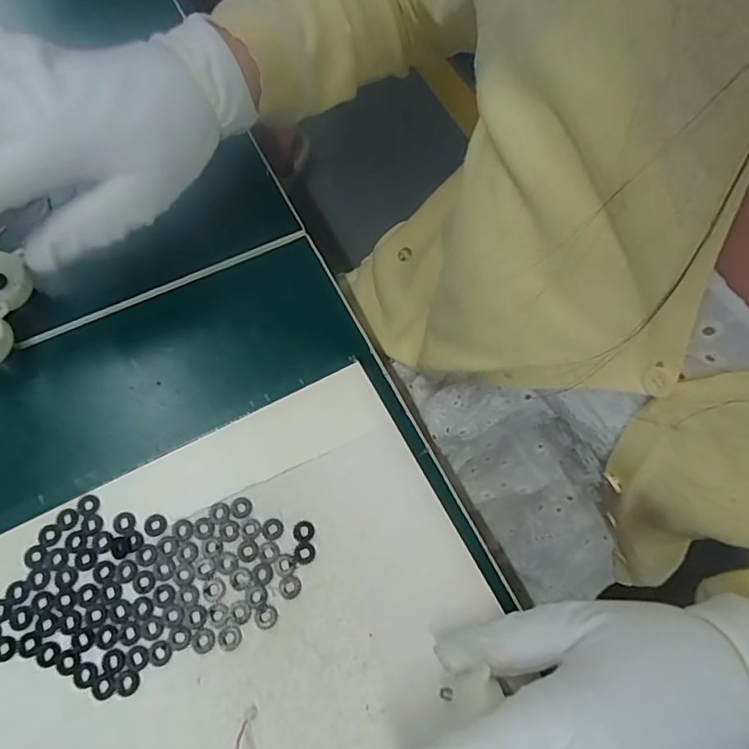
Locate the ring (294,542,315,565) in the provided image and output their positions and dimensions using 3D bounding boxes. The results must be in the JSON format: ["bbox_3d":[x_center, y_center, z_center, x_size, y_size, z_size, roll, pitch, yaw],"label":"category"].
[{"bbox_3d":[-0.034,0.087,0.262,0.010,0.004,0.010,1,68,-2],"label":"ring"}]

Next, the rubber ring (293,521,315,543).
[{"bbox_3d":[-0.035,0.078,0.267,0.010,0.004,0.010,1,68,-2],"label":"rubber ring"}]

